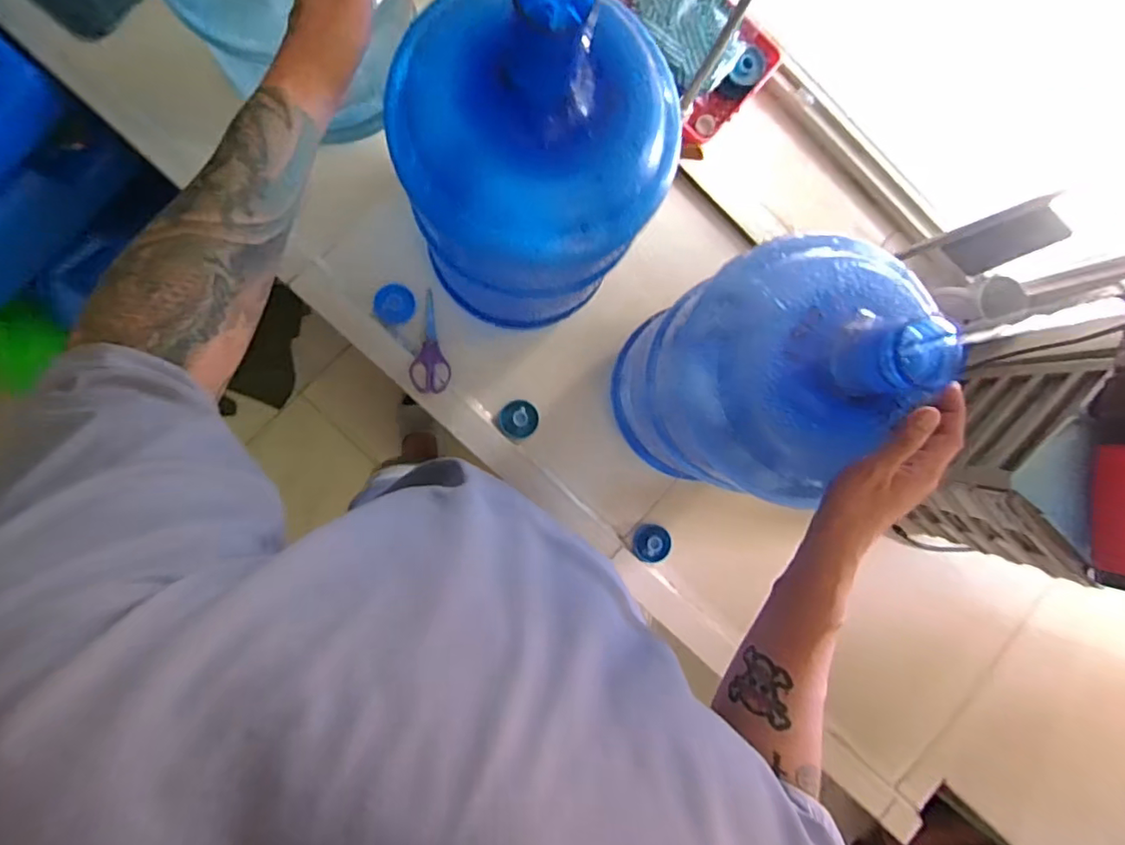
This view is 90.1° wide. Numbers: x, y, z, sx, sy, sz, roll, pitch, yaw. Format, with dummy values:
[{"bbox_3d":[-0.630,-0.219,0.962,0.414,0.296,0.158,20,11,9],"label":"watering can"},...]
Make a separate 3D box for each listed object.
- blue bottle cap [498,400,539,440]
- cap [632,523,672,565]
[{"bbox_3d":[-0.063,-0.004,0.814,0.057,0.025,0.054,0,90,-7],"label":"blue bottle cap"},{"bbox_3d":[0.134,0.181,0.835,0.058,0.018,0.054,0,90,-7],"label":"cap"}]

